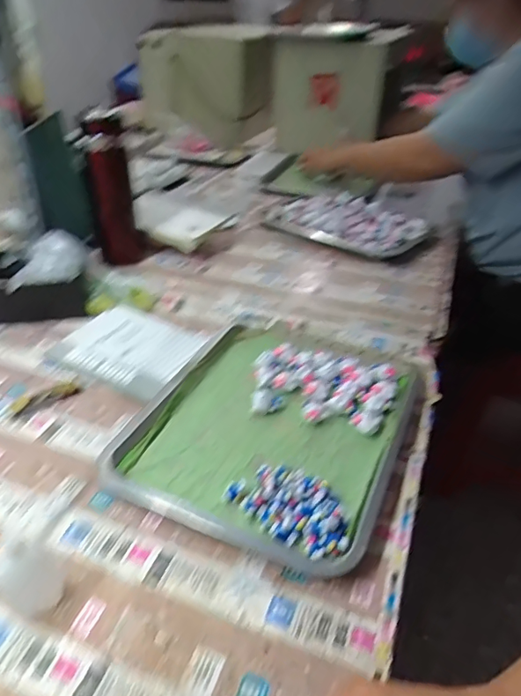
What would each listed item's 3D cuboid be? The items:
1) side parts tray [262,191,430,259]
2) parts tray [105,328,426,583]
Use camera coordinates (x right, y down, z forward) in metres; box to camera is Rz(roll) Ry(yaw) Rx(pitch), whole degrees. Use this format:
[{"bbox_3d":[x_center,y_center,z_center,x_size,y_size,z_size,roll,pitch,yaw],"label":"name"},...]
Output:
[{"bbox_3d":[0.151,-0.231,0.903,0.282,0.052,0.162,30,44,34],"label":"side parts tray"},{"bbox_3d":[0.013,0.071,0.548,0.268,0.024,0.307,16,38,19],"label":"parts tray"}]

